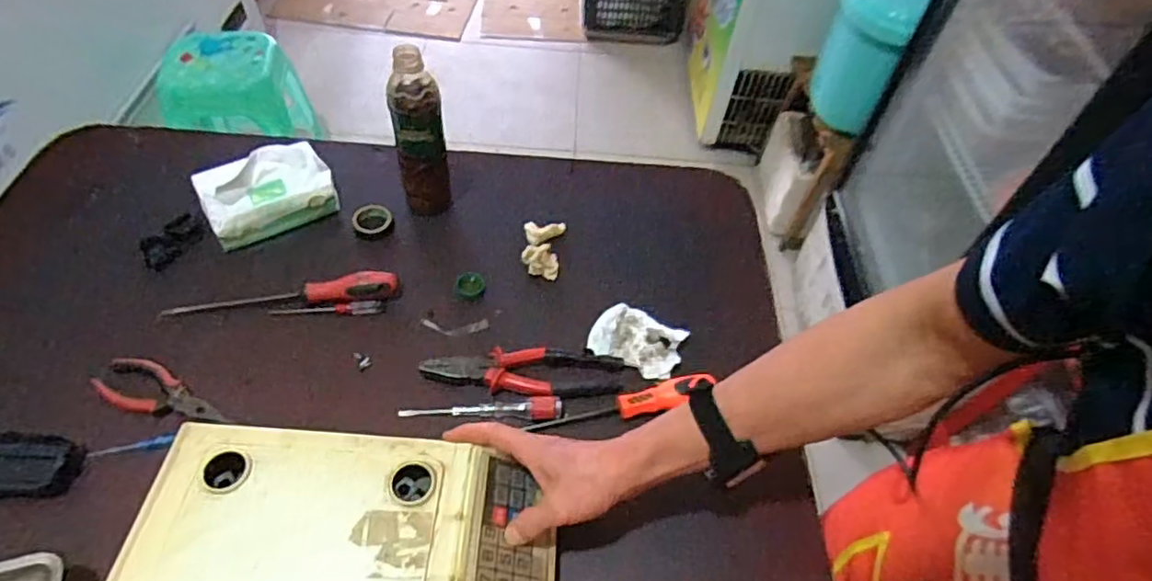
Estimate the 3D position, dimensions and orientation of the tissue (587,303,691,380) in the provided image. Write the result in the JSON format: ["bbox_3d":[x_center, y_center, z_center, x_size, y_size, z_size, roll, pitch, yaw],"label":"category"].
[{"bbox_3d":[0.069,0.052,0.693,0.100,0.027,0.067,19,53,9],"label":"tissue"}]

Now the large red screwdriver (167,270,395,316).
[{"bbox_3d":[-0.326,0.006,0.684,0.249,0.032,0.027,-5,53,-9],"label":"large red screwdriver"}]

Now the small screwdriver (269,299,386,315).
[{"bbox_3d":[-0.279,0.020,0.689,0.125,0.017,0.010,-1,53,-7],"label":"small screwdriver"}]

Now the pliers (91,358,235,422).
[{"bbox_3d":[-0.414,0.104,0.612,0.139,0.024,0.045,19,53,9],"label":"pliers"}]

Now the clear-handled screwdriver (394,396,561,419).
[{"bbox_3d":[-0.096,0.120,0.631,0.162,0.016,0.019,3,52,-4],"label":"clear-handled screwdriver"}]

